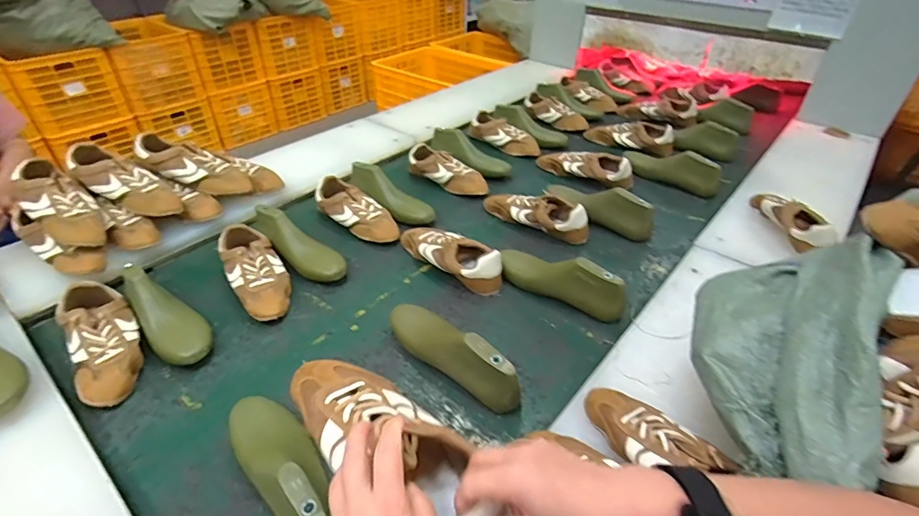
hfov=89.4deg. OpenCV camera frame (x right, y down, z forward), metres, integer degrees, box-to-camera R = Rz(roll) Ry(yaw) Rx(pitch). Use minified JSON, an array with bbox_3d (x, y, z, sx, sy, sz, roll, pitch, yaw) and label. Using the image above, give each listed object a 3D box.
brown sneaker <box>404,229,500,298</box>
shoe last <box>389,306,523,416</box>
[{"bbox_3d":[-0.022,-0.009,0.976,0.251,0.073,0.088,26,46,29],"label":"brown sneaker"},{"bbox_3d":[-0.013,0.148,0.764,0.085,0.099,0.266,-29,47,-30],"label":"shoe last"}]

